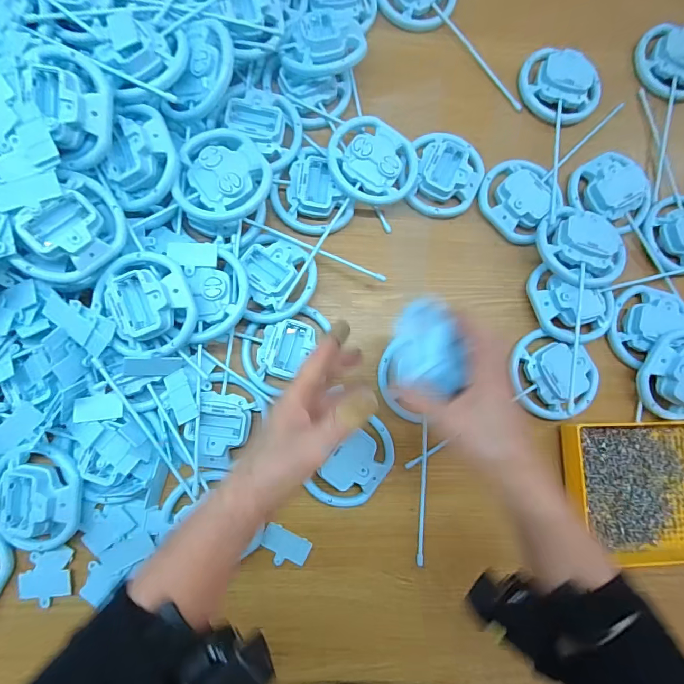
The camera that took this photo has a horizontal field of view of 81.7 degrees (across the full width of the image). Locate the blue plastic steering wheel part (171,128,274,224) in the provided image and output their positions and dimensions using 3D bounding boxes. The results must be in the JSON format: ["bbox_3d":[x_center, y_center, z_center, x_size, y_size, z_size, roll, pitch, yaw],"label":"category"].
[{"bbox_3d":[-0.123,-0.174,0.416,0.095,0.022,0.099,0,83,-3],"label":"blue plastic steering wheel part"}]

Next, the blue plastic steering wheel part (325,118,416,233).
[{"bbox_3d":[0.035,-0.206,0.458,0.103,0.029,0.095,0,83,-3],"label":"blue plastic steering wheel part"}]

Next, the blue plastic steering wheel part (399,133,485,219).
[{"bbox_3d":[0.122,-0.203,0.472,0.095,0.021,0.107,28,82,1],"label":"blue plastic steering wheel part"}]

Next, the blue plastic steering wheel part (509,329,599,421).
[{"bbox_3d":[0.244,0.038,0.448,0.104,0.020,0.092,20,82,0],"label":"blue plastic steering wheel part"}]

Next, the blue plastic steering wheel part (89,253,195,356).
[{"bbox_3d":[-0.193,-0.038,0.387,0.088,0.035,0.103,-20,84,-5],"label":"blue plastic steering wheel part"}]

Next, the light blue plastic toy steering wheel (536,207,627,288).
[{"bbox_3d":[0.280,-0.112,0.458,0.100,0.038,0.099,0,83,-3],"label":"light blue plastic toy steering wheel"}]

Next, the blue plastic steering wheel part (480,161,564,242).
[{"bbox_3d":[0.215,-0.178,0.472,0.091,0.018,0.094,0,83,-3],"label":"blue plastic steering wheel part"}]

